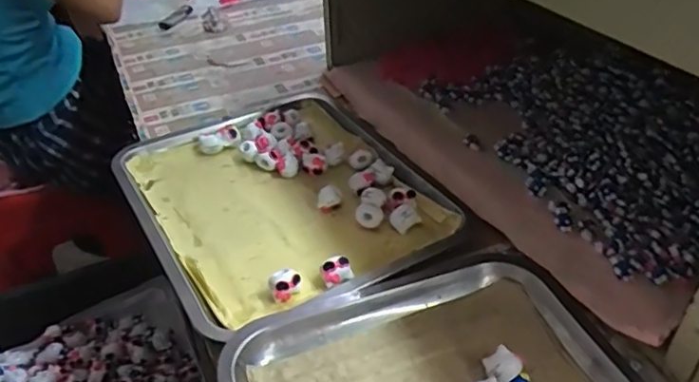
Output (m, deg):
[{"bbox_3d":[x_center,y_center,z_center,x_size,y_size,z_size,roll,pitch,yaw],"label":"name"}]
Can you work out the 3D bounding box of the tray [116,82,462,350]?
[{"bbox_3d":[-0.074,-0.008,0.635,0.284,0.035,0.370,-20,41,-20],"label":"tray"}]

